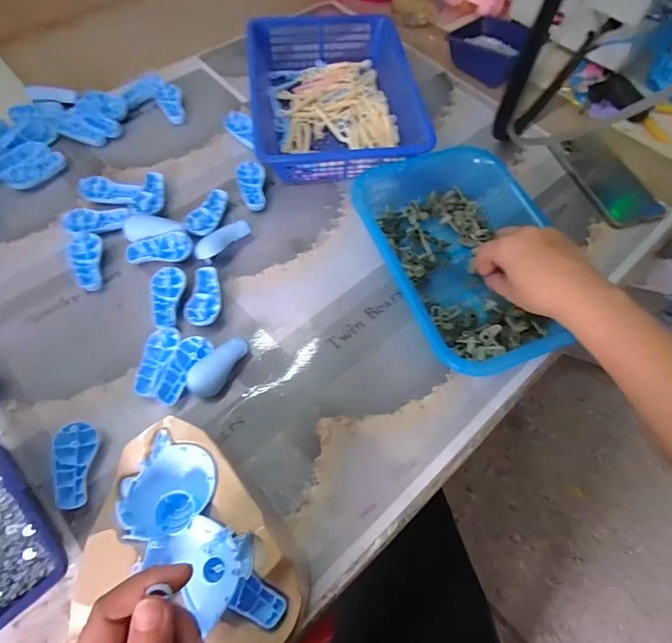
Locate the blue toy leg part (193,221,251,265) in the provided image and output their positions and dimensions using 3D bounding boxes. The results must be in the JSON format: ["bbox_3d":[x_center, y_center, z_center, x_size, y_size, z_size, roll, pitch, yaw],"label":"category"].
[{"bbox_3d":[-0.128,-0.091,0.466,0.065,0.020,0.019,-36,70,-18],"label":"blue toy leg part"}]

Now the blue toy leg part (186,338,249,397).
[{"bbox_3d":[-0.114,0.042,0.396,0.030,0.018,0.064,30,66,12],"label":"blue toy leg part"}]

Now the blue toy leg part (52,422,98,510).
[{"bbox_3d":[-0.223,0.122,0.352,0.028,0.022,0.067,-11,65,-8],"label":"blue toy leg part"}]

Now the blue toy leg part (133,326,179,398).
[{"bbox_3d":[-0.173,0.039,0.402,0.034,0.016,0.071,8,64,1],"label":"blue toy leg part"}]

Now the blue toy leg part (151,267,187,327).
[{"bbox_3d":[-0.177,-0.027,0.433,0.031,0.010,0.067,-2,64,-3],"label":"blue toy leg part"}]

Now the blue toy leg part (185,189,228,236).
[{"bbox_3d":[-0.151,-0.130,0.487,0.032,0.018,0.072,9,64,2],"label":"blue toy leg part"}]

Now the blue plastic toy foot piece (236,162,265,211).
[{"bbox_3d":[-0.104,-0.169,0.513,0.034,0.016,0.067,-8,65,-7],"label":"blue plastic toy foot piece"}]

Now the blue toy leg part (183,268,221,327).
[{"bbox_3d":[-0.138,-0.027,0.436,0.035,0.012,0.070,-3,64,-4],"label":"blue toy leg part"}]

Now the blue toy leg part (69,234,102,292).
[{"bbox_3d":[-0.271,-0.066,0.449,0.028,0.017,0.068,-10,65,-7],"label":"blue toy leg part"}]

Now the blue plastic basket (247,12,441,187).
[{"bbox_3d":[-0.006,-0.309,0.557,0.214,0.057,0.284,-5,64,-5],"label":"blue plastic basket"}]

